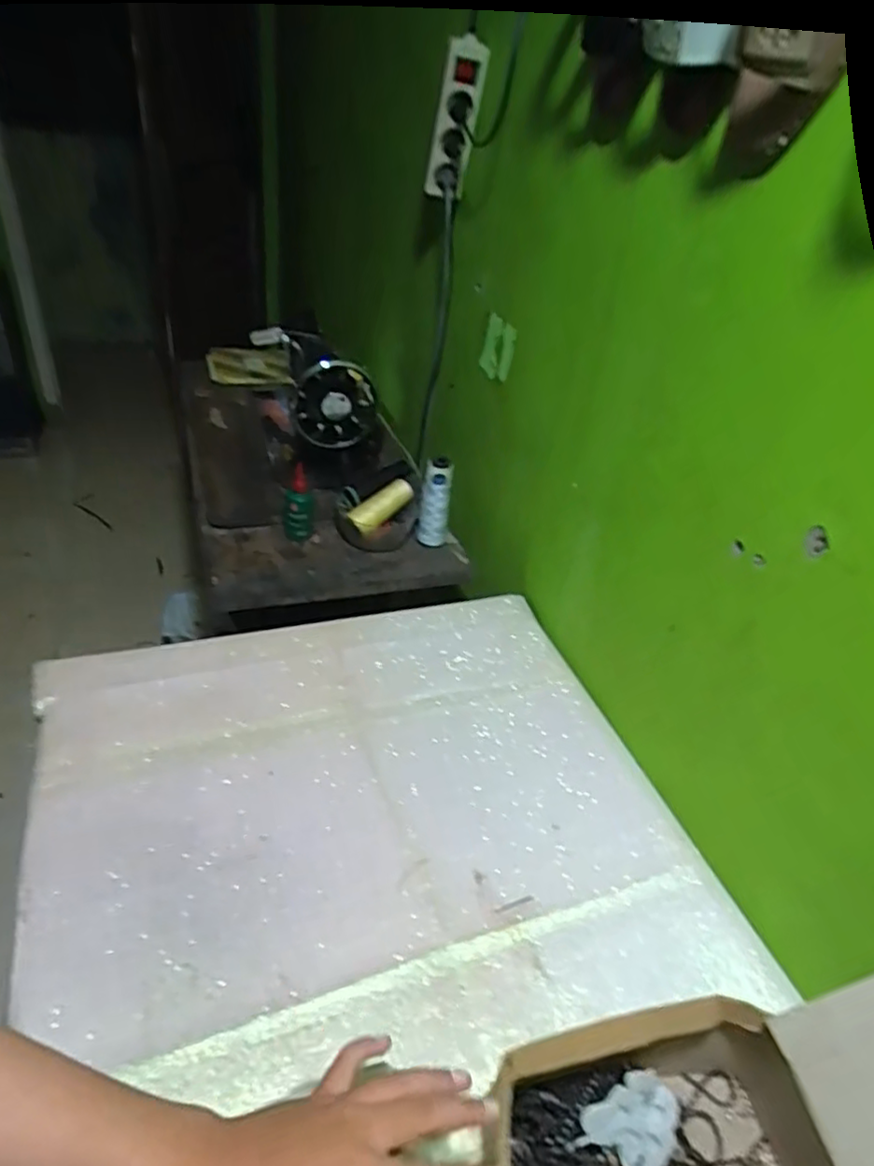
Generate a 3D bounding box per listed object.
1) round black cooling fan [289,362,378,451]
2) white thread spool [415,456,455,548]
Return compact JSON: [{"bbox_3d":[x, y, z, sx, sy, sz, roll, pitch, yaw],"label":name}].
[{"bbox_3d":[-0.159,-0.275,1.025,0.128,0.138,0.049,-4,39,-17],"label":"round black cooling fan"},{"bbox_3d":[-0.003,-0.121,1.036,0.049,0.131,0.058,10,37,1],"label":"white thread spool"}]

